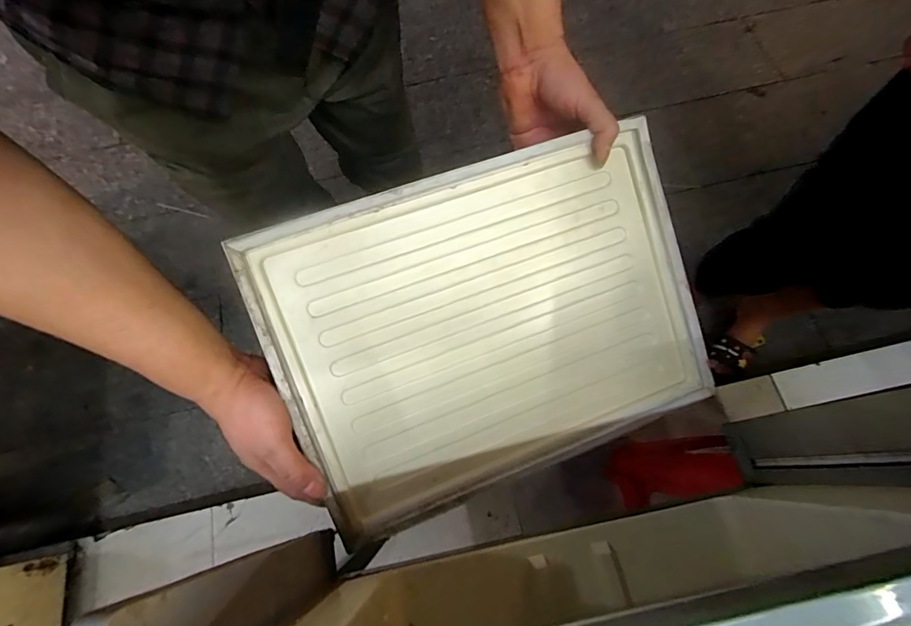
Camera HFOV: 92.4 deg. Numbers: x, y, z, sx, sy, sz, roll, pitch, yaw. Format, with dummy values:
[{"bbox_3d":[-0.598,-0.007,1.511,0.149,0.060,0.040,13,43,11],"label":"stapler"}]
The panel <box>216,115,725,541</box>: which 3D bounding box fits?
[{"bbox_3d":[0.040,0.013,0.435,0.404,0.030,0.301,-20,98,-10],"label":"panel"}]

